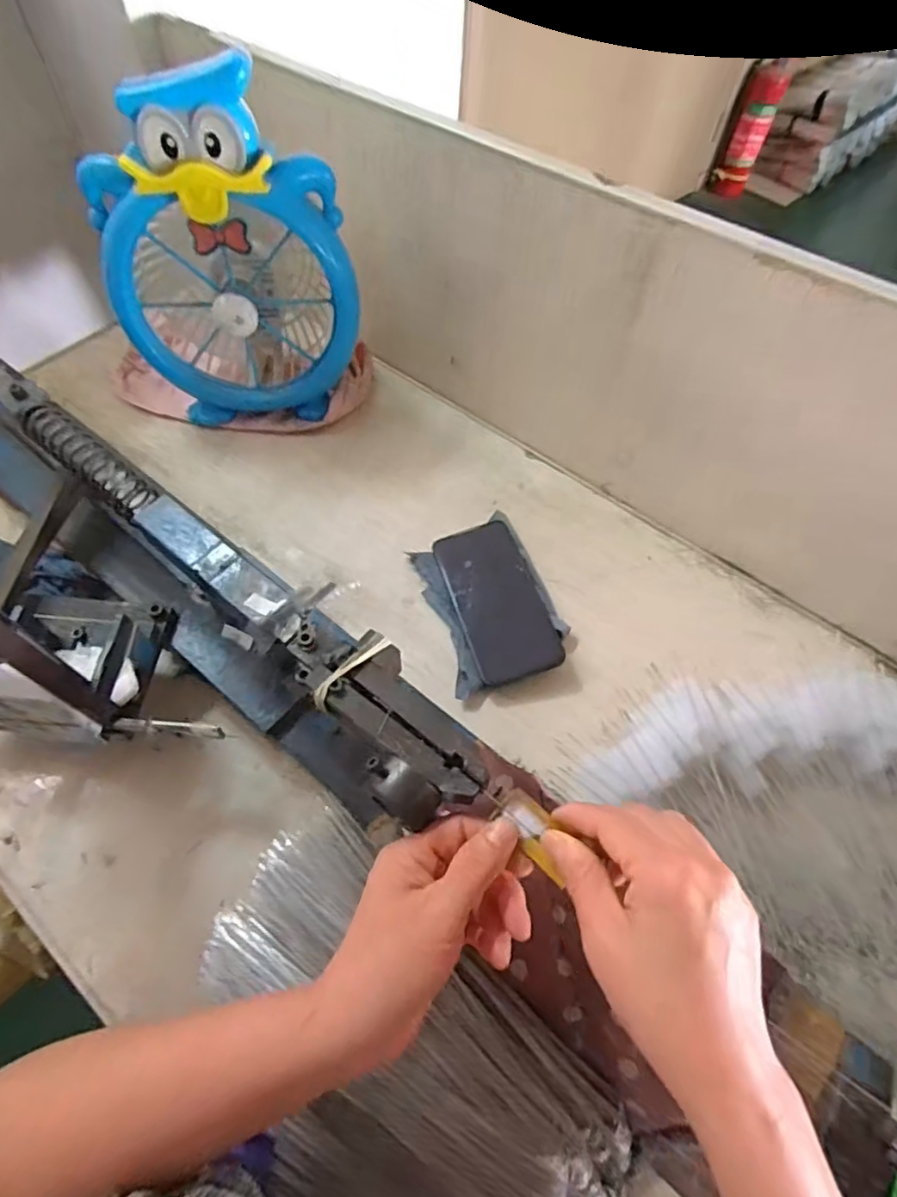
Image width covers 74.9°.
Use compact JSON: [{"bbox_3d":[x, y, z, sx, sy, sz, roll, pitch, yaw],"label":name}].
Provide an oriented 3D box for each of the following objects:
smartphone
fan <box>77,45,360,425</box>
[{"bbox_3d":[0.044,-0.001,0.544,0.075,0.010,0.157,-21,62,1],"label":"smartphone"},{"bbox_3d":[-0.214,-0.326,0.575,0.228,0.300,0.147,-10,60,-8],"label":"fan"}]

